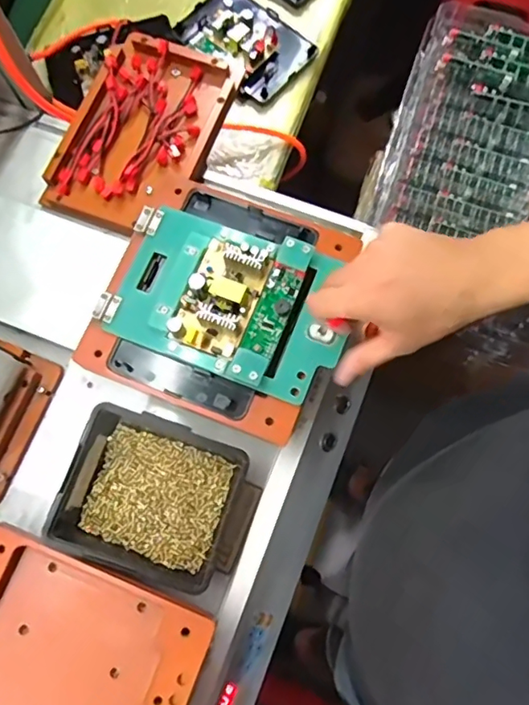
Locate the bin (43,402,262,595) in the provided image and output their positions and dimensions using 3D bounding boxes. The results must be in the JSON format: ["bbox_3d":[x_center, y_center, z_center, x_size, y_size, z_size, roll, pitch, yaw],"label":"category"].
[{"bbox_3d":[-0.088,0.125,0.466,0.151,0.063,0.121,20,77,5],"label":"bin"}]

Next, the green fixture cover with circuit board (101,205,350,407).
[{"bbox_3d":[-0.028,-0.046,0.457,0.194,0.029,0.129,19,77,5],"label":"green fixture cover with circuit board"}]

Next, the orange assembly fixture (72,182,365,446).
[{"bbox_3d":[-0.033,-0.046,0.466,0.211,0.040,0.203,22,77,6],"label":"orange assembly fixture"}]

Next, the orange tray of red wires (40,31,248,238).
[{"bbox_3d":[-0.133,-0.234,0.577,0.140,0.023,0.226,22,77,6],"label":"orange tray of red wires"}]

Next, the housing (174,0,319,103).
[{"bbox_3d":[-0.031,-0.459,0.774,0.126,0.035,0.178,-44,80,-10],"label":"housing"}]

